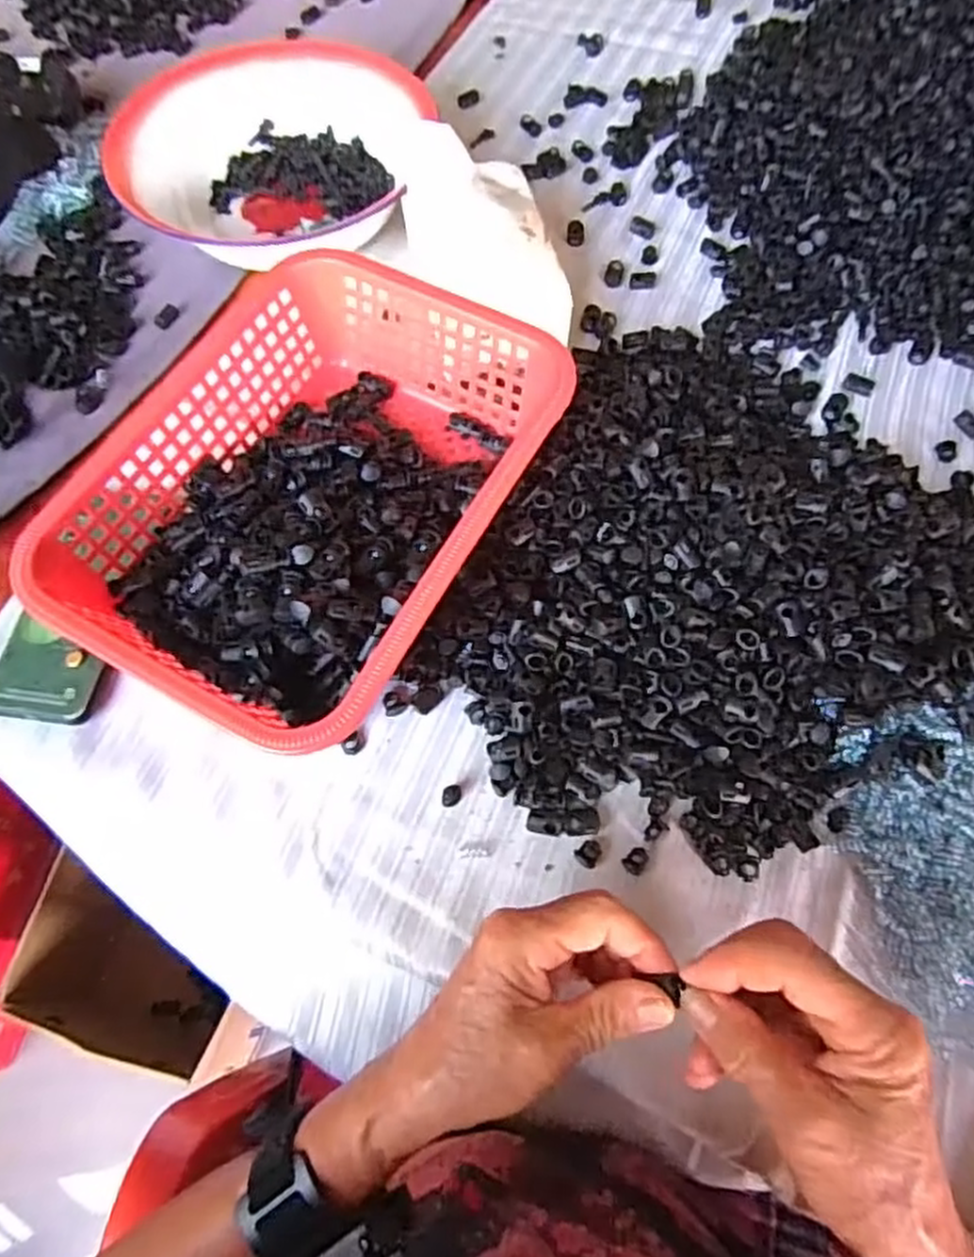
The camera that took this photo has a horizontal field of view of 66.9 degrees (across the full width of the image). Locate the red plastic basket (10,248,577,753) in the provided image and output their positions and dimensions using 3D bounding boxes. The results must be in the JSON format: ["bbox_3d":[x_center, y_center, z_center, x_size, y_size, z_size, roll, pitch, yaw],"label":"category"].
[{"bbox_3d":[-0.100,-0.083,0.457,0.217,0.072,0.296,26,69,14],"label":"red plastic basket"}]

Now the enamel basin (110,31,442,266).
[{"bbox_3d":[-0.173,-0.401,0.622,0.249,0.064,0.211,2,66,4],"label":"enamel basin"}]

